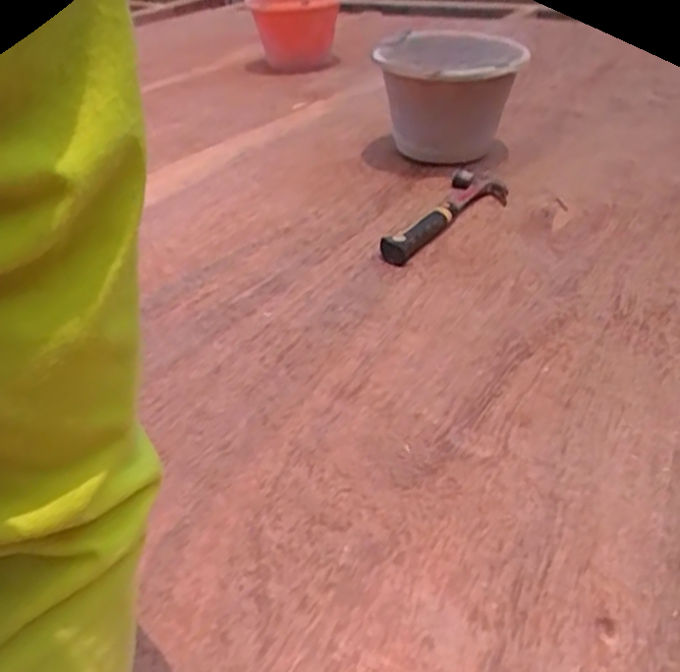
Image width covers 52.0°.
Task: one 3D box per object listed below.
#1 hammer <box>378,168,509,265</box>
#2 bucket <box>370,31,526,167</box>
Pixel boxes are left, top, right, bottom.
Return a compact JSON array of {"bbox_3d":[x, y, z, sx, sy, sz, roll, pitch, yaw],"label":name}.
[{"bbox_3d":[0.129,-0.151,0.885,0.087,0.039,0.229,19,36,35],"label":"hammer"},{"bbox_3d":[0.152,-0.338,1.003,0.172,0.169,0.187,-6,29,-3],"label":"bucket"}]

